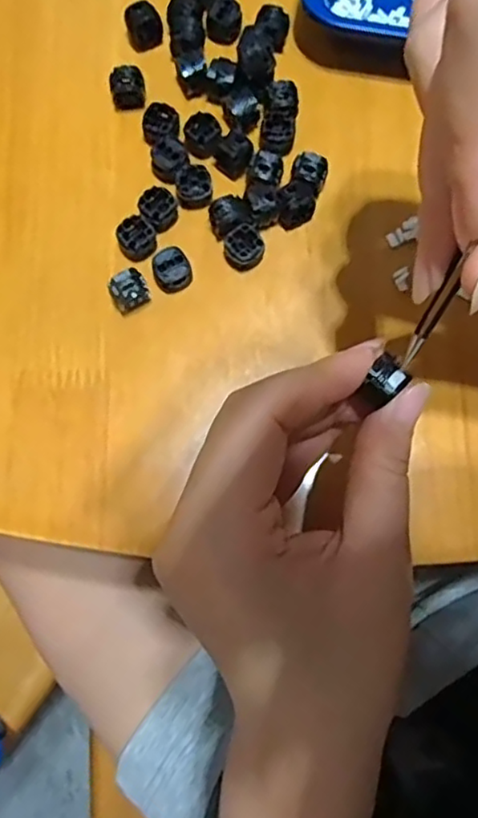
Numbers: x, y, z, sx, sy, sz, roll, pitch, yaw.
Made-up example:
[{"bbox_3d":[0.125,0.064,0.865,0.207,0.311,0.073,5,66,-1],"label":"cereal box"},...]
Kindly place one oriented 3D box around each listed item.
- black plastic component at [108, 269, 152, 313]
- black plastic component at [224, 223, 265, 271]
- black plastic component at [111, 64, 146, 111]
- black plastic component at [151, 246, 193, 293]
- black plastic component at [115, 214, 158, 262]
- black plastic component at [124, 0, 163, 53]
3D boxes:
[{"bbox_3d":[-0.046,-0.049,0.261,0.015,0.015,0.011,-33,81,-6],"label":"black plastic component"},{"bbox_3d":[0.002,-0.068,0.268,0.015,0.013,0.015,0,79,1],"label":"black plastic component"},{"bbox_3d":[-0.049,-0.143,0.281,0.015,0.014,0.014,-14,79,-2],"label":"black plastic component"},{"bbox_3d":[-0.028,-0.059,0.265,0.016,0.013,0.015,-23,80,-4],"label":"black plastic component"},{"bbox_3d":[-0.044,-0.073,0.267,0.015,0.010,0.015,0,79,1],"label":"black plastic component"},{"bbox_3d":[-0.044,-0.175,0.288,0.016,0.015,0.015,0,79,1],"label":"black plastic component"}]

